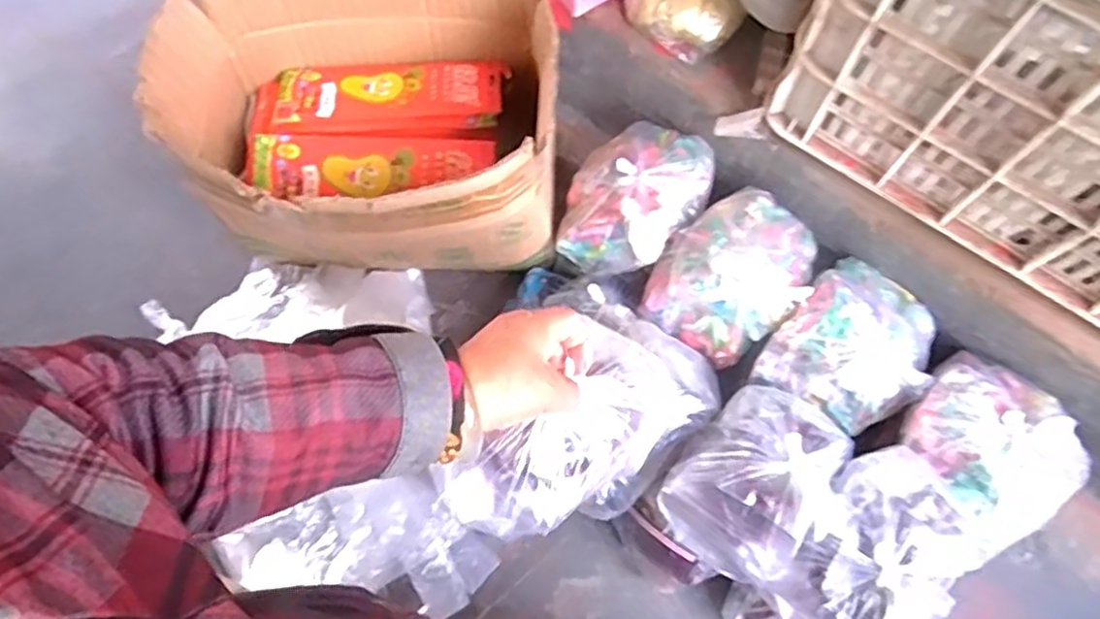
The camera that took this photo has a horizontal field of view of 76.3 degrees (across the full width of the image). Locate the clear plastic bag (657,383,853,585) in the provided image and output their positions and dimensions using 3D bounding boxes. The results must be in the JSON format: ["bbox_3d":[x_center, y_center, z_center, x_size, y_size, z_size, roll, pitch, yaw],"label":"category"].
[{"bbox_3d":[0.185,0.147,0.614,0.119,0.071,0.168,40,74,15],"label":"clear plastic bag"}]

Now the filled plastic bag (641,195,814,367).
[{"bbox_3d":[0.195,-0.040,0.728,0.137,0.078,0.173,37,73,14],"label":"filled plastic bag"}]

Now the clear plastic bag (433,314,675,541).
[{"bbox_3d":[0.017,0.091,0.502,0.188,0.073,0.084,-36,72,-17],"label":"clear plastic bag"}]

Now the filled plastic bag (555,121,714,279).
[{"bbox_3d":[0.095,-0.125,0.767,0.129,0.075,0.182,39,74,14],"label":"filled plastic bag"}]

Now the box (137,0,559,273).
[{"bbox_3d":[-0.181,-0.186,0.728,0.363,0.210,0.273,-7,68,-2],"label":"box"}]

